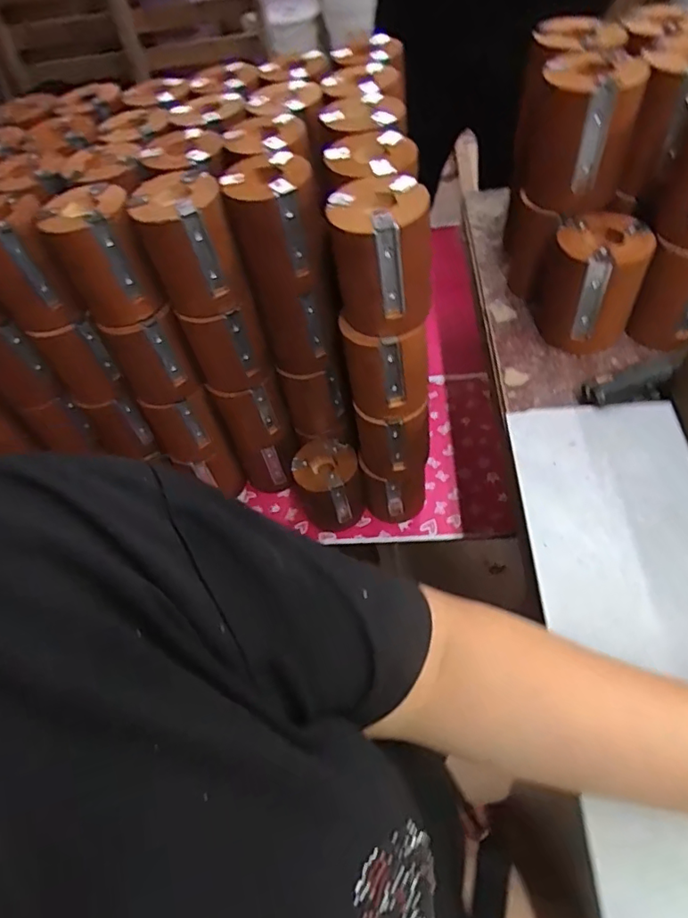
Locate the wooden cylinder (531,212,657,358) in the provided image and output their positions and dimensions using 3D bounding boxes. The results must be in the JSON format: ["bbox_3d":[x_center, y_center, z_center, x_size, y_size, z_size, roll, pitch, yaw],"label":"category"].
[{"bbox_3d":[0.228,-0.162,0.515,0.083,0.099,0.083,14,58,18],"label":"wooden cylinder"}]

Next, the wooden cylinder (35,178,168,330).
[{"bbox_3d":[-0.222,-0.189,0.520,0.076,0.099,0.083,-21,53,-6],"label":"wooden cylinder"}]

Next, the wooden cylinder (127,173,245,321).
[{"bbox_3d":[-0.138,-0.198,0.511,0.080,0.102,0.076,-16,53,-2],"label":"wooden cylinder"}]

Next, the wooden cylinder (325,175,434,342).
[{"bbox_3d":[0.031,-0.168,0.460,0.076,0.100,0.076,-11,53,1],"label":"wooden cylinder"}]

